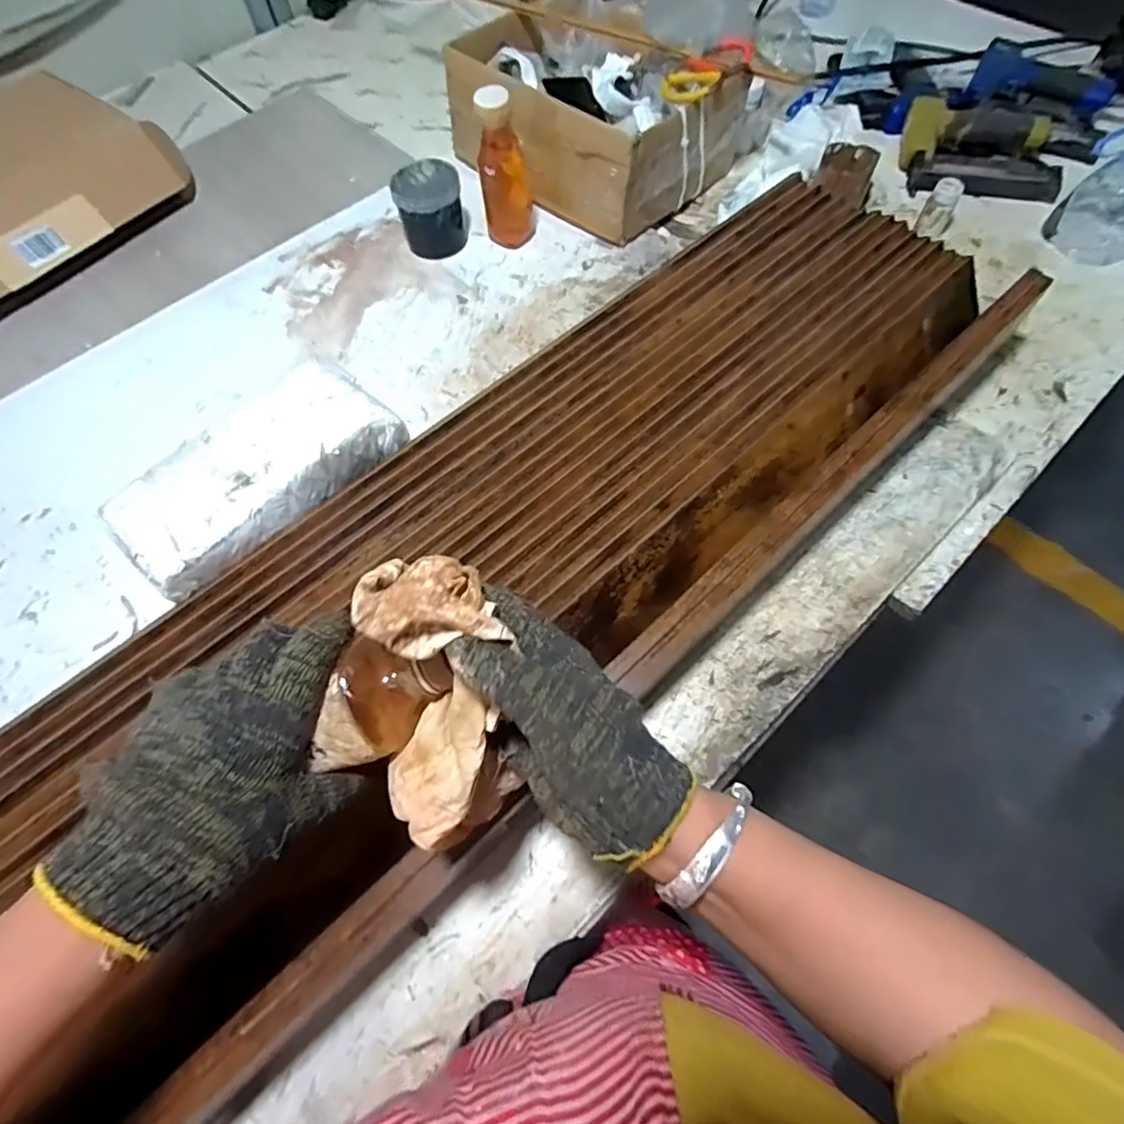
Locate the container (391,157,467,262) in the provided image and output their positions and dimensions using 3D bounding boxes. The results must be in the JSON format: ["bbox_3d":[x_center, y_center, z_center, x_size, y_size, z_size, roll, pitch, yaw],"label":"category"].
[{"bbox_3d":[-0.159,-0.431,0.723,0.077,0.072,0.076,-1,65,2],"label":"container"}]

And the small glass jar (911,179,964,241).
[{"bbox_3d":[0.457,-0.428,0.715,0.032,0.060,0.027,33,70,16],"label":"small glass jar"}]

